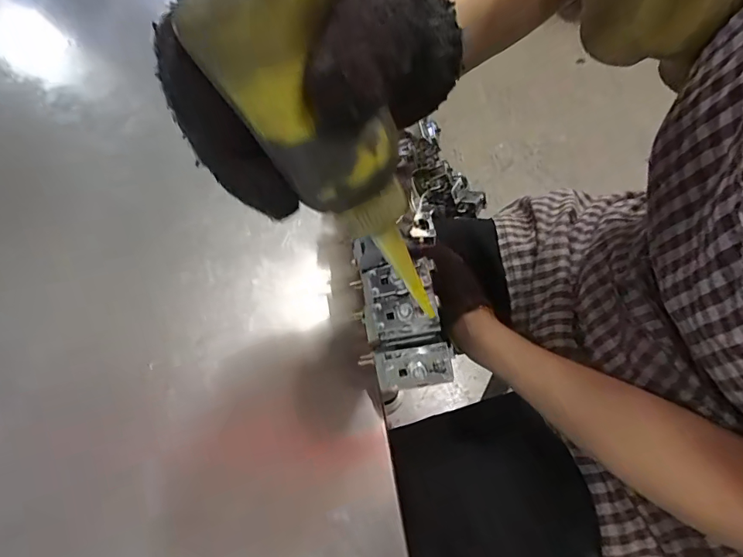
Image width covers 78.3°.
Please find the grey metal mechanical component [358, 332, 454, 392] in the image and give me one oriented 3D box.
[{"bbox_3d":[0.021,0.052,0.276,0.052,0.020,0.027,-6,55,-2],"label":"grey metal mechanical component"}]

